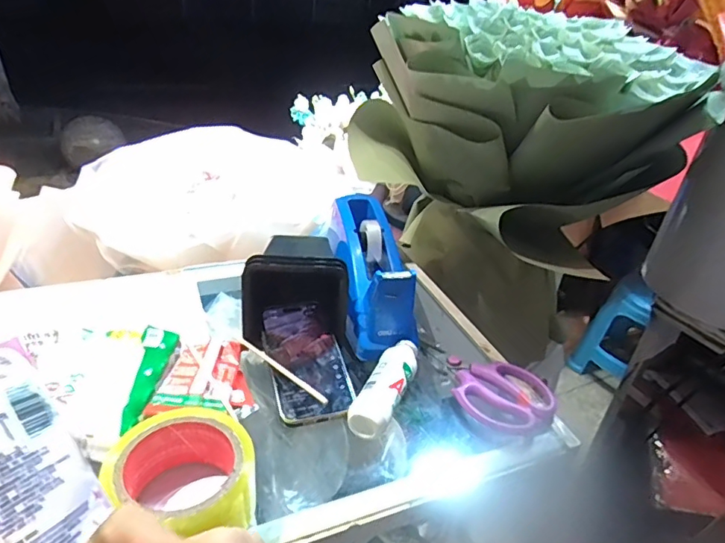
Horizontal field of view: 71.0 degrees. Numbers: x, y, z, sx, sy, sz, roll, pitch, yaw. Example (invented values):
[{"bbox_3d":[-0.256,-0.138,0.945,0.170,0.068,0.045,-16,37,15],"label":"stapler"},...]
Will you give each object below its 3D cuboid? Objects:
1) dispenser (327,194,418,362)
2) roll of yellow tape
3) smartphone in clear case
[{"bbox_3d":[0.003,0.002,0.611,0.069,0.120,0.220,-2,33,-14],"label":"dispenser"},{"bbox_3d":[-0.129,0.156,0.377,0.092,0.054,0.092,5,32,-3],"label":"roll of yellow tape"},{"bbox_3d":[-0.057,0.084,0.511,0.071,0.009,0.147,-7,42,-18],"label":"smartphone in clear case"}]

